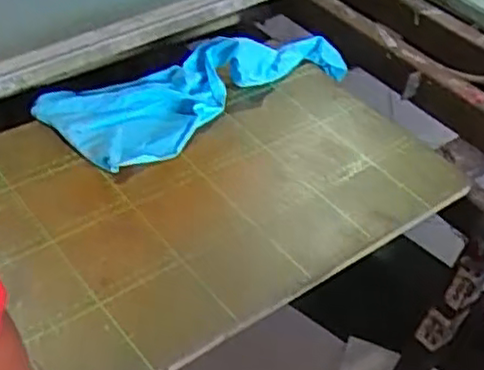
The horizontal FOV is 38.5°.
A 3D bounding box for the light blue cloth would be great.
[{"bbox_3d":[-0.041,-0.144,0.960,0.452,0.062,0.170,-20,51,-26],"label":"light blue cloth"}]

